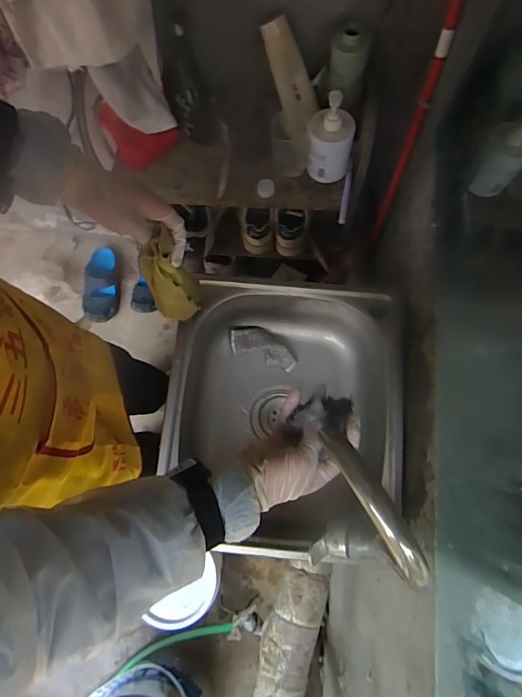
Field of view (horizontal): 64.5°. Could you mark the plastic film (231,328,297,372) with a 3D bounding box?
[{"bbox_3d":[0.005,0.000,0.788,0.133,0.018,0.055,26,85,-11],"label":"plastic film"}]

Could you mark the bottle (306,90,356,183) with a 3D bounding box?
[{"bbox_3d":[0.122,-0.368,0.730,0.080,0.143,0.067,10,75,5],"label":"bottle"}]

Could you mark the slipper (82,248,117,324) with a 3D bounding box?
[{"bbox_3d":[-0.524,-0.213,1.358,0.108,0.065,0.257,-3,75,1],"label":"slipper"}]

